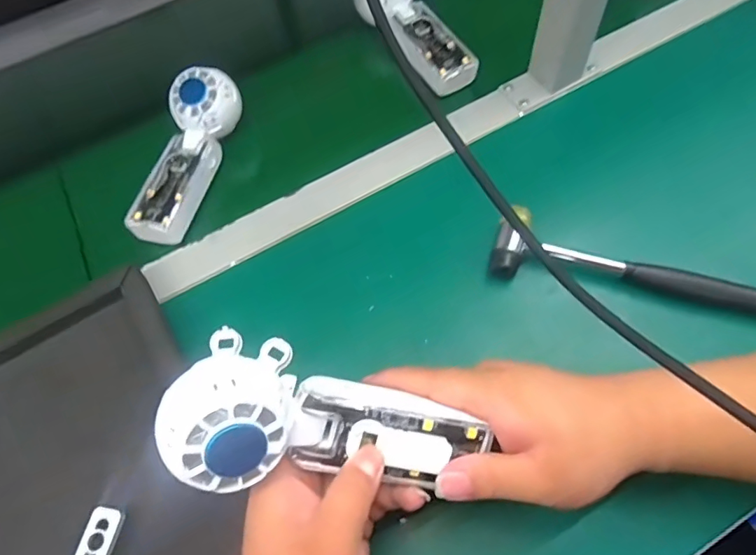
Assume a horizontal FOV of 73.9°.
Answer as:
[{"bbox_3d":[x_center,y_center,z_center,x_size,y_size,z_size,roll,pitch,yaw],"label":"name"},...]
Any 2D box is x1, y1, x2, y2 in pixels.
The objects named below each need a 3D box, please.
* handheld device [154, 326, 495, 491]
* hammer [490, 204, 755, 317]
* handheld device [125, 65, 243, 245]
[{"bbox_3d":[-0.025,0.076,0.262,0.163,0.038,0.064,13,59,-23],"label":"handheld device"},{"bbox_3d":[0.207,0.002,0.389,0.234,0.043,0.047,15,62,12],"label":"hammer"},{"bbox_3d":[-0.178,-0.110,0.464,0.055,0.037,0.167,13,77,9],"label":"handheld device"}]

